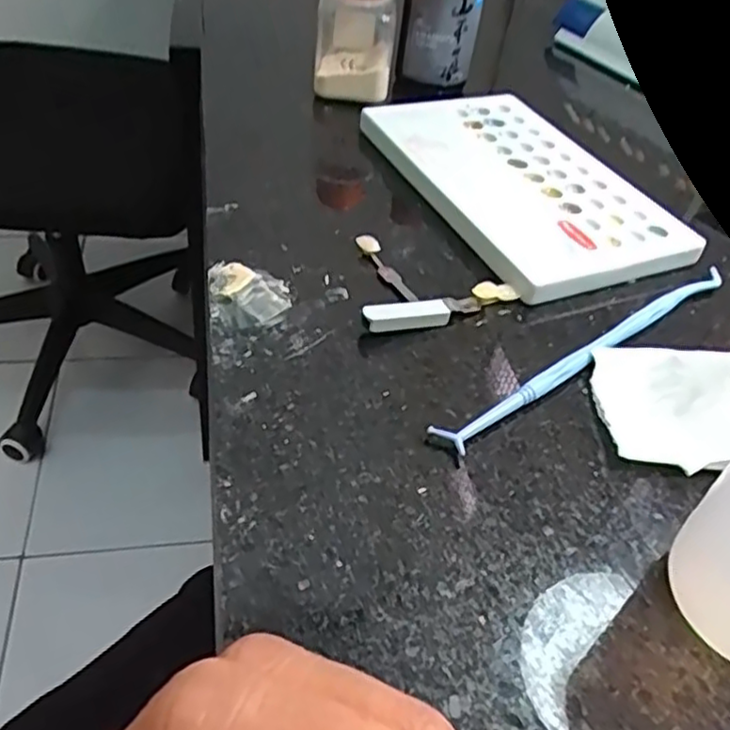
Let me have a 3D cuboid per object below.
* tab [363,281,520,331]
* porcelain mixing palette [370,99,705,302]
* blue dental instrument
[{"bbox_3d":[0.030,-0.022,0.261,0.067,0.012,0.009,-16,49,-24],"label":"tab"},{"bbox_3d":[0.072,-0.089,0.332,0.097,0.010,0.153,-17,49,-21],"label":"porcelain mixing palette"},{"bbox_3d":[0.086,-0.007,0.254,0.157,0.005,0.010,-25,52,-30],"label":"blue dental instrument"}]

